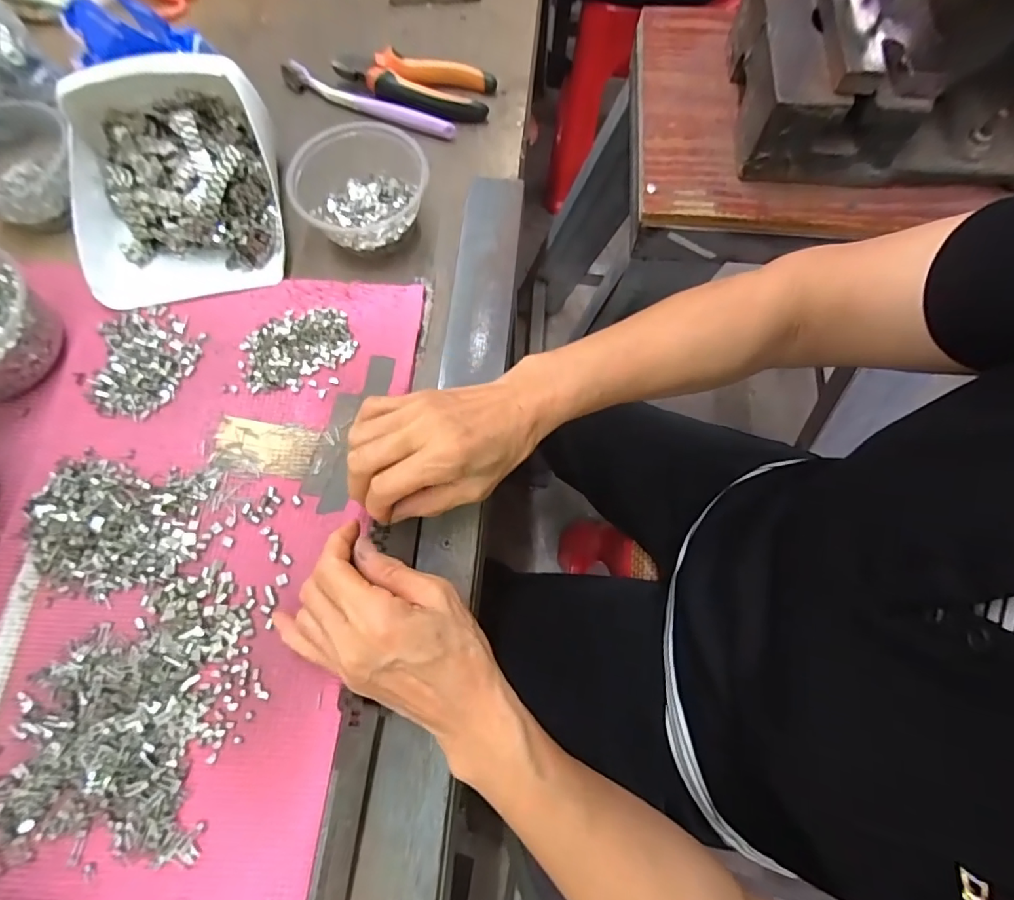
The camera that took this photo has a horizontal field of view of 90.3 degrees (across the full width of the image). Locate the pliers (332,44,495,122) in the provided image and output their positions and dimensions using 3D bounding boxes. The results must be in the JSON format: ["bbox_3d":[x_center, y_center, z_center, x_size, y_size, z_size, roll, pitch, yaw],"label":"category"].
[{"bbox_3d":[-0.089,-0.343,0.476,0.148,0.023,0.053,9,72,1],"label":"pliers"}]

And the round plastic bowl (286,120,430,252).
[{"bbox_3d":[-0.118,-0.213,0.413,0.108,0.047,0.099,1,72,-2],"label":"round plastic bowl"}]

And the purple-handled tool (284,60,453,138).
[{"bbox_3d":[-0.133,-0.331,0.476,0.181,0.014,0.016,24,73,6],"label":"purple-handled tool"}]

